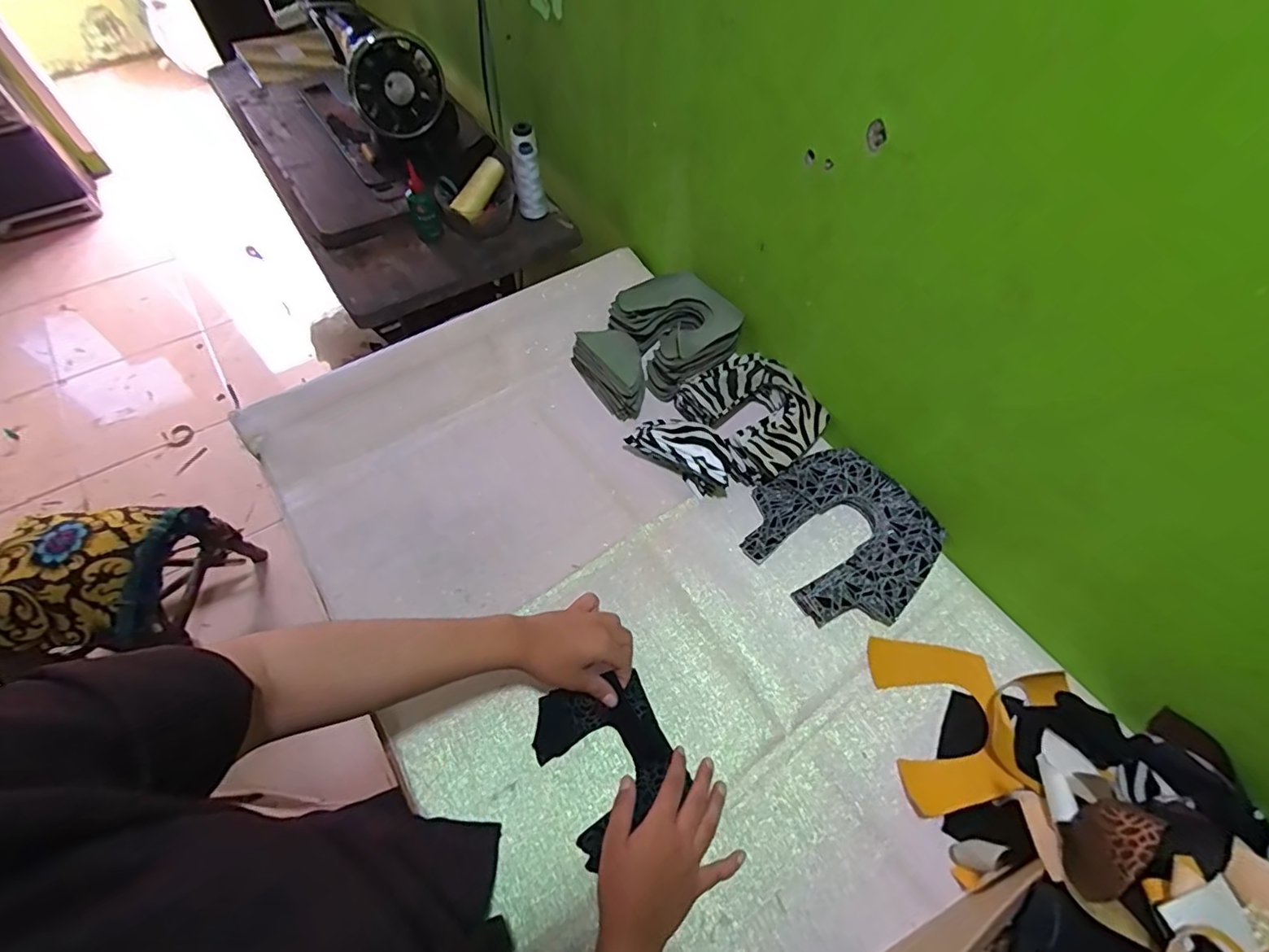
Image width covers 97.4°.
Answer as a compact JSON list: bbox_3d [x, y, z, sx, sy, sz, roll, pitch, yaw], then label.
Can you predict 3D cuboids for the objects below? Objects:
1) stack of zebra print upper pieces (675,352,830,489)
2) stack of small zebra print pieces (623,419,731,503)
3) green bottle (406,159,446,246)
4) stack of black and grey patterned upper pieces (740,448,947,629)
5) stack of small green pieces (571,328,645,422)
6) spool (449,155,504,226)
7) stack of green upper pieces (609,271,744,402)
[{"bbox_3d":[0.152,-0.078,0.703,0.141,0.040,0.170,-24,63,-15],"label":"stack of zebra print upper pieces"},{"bbox_3d":[0.060,-0.033,0.674,0.137,0.051,0.067,34,64,17],"label":"stack of small zebra print pieces"},{"bbox_3d":[-0.330,-0.420,0.869,0.044,0.102,0.053,-21,62,-13],"label":"green bottle"},{"bbox_3d":[0.232,0.067,0.629,0.183,0.032,0.191,-33,65,-19],"label":"stack of black and grey patterned upper pieces"},{"bbox_3d":[-0.025,-0.140,0.731,0.061,0.064,0.127,-32,65,-18],"label":"stack of small green pieces"},{"bbox_3d":[-0.243,-0.452,0.880,0.032,0.035,0.111,28,79,14],"label":"spool"},{"bbox_3d":[0.050,-0.200,0.767,0.152,0.062,0.160,-40,68,-21],"label":"stack of green upper pieces"}]

